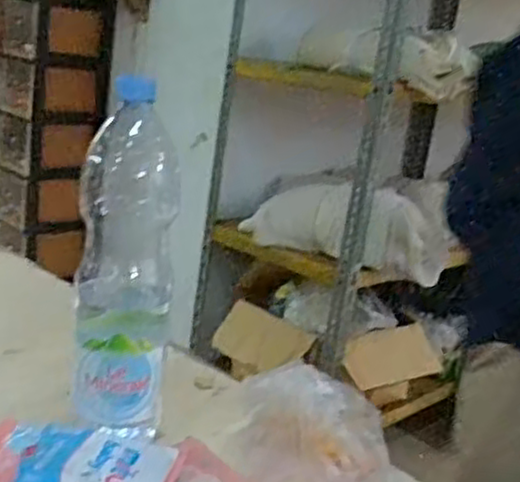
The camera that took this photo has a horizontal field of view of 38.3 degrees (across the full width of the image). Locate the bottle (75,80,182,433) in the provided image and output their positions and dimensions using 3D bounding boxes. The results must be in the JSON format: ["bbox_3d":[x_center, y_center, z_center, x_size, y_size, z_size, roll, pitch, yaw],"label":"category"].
[{"bbox_3d":[-0.118,0.023,0.656,0.084,0.305,0.076,5,16,-10],"label":"bottle"}]

